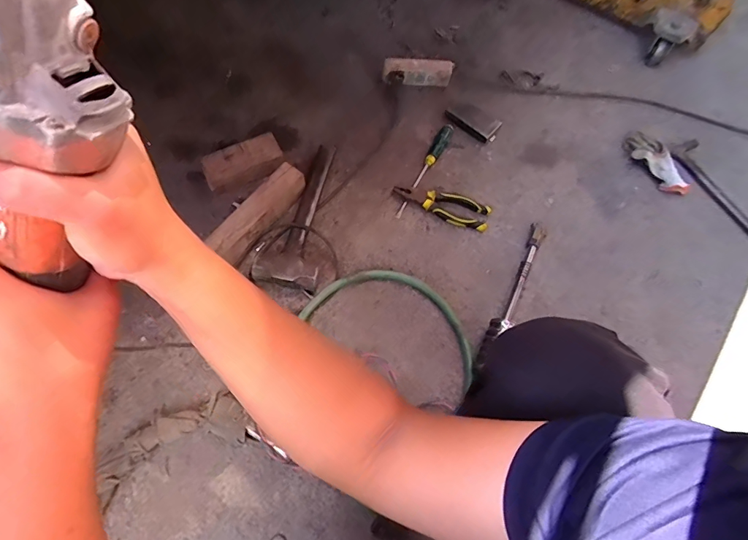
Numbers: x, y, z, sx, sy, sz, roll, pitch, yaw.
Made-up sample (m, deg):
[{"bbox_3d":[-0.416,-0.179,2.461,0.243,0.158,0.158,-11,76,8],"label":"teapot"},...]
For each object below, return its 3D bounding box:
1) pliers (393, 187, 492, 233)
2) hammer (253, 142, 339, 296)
[{"bbox_3d":[0.137,-0.135,0.852,0.191,0.025,0.064,22,68,5],"label":"pliers"},{"bbox_3d":[-0.132,-0.115,0.822,0.110,0.044,0.317,11,66,3],"label":"hammer"}]

